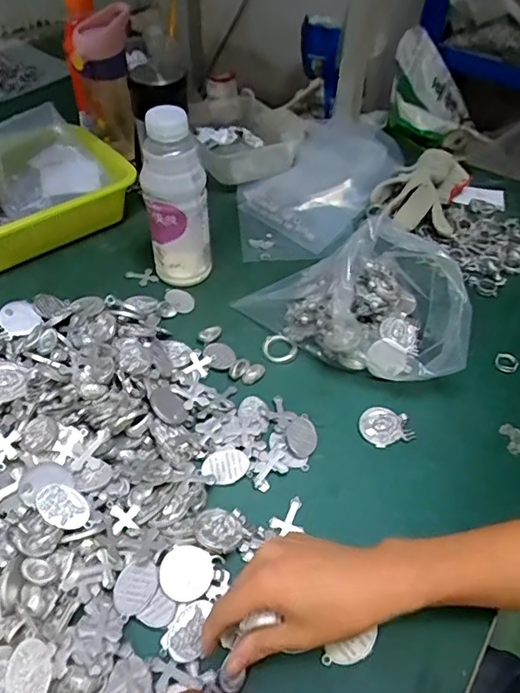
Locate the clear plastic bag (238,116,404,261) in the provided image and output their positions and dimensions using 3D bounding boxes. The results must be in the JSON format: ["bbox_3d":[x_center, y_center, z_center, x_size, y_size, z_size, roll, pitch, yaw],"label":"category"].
[{"bbox_3d":[0.073,-0.231,0.735,0.294,0.073,0.192,-34,58,-28],"label":"clear plastic bag"}]

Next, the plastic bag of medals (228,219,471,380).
[{"bbox_3d":[0.098,-0.060,0.536,0.240,0.119,0.137,19,51,14],"label":"plastic bag of medals"}]

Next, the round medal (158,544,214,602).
[{"bbox_3d":[-0.056,0.170,0.390,0.038,0.004,0.038,3,60,-4],"label":"round medal"}]

